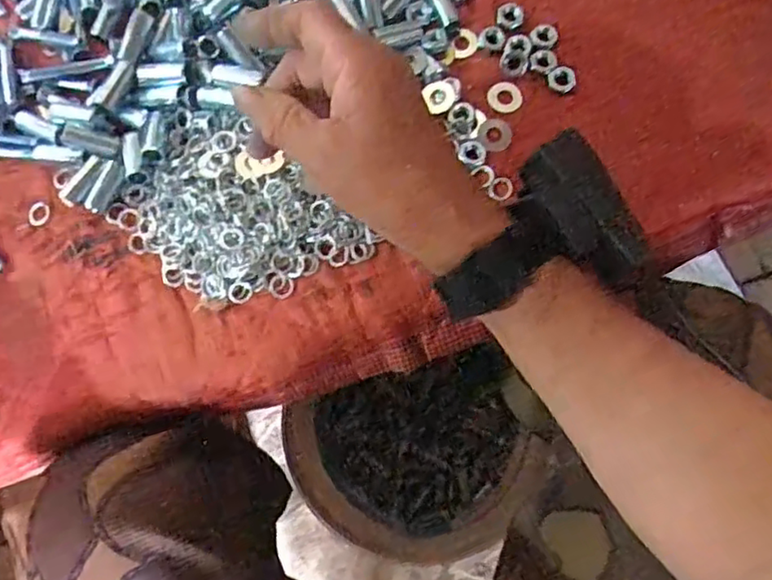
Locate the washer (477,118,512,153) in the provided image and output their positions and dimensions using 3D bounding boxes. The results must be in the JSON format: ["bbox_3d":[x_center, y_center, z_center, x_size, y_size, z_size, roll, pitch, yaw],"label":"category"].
[{"bbox_3d":[0.068,-0.096,0.398,0.020,0.004,0.024,34,80,8],"label":"washer"}]

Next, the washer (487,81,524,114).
[{"bbox_3d":[0.075,-0.122,0.409,0.022,0.005,0.019,25,95,15],"label":"washer"}]

